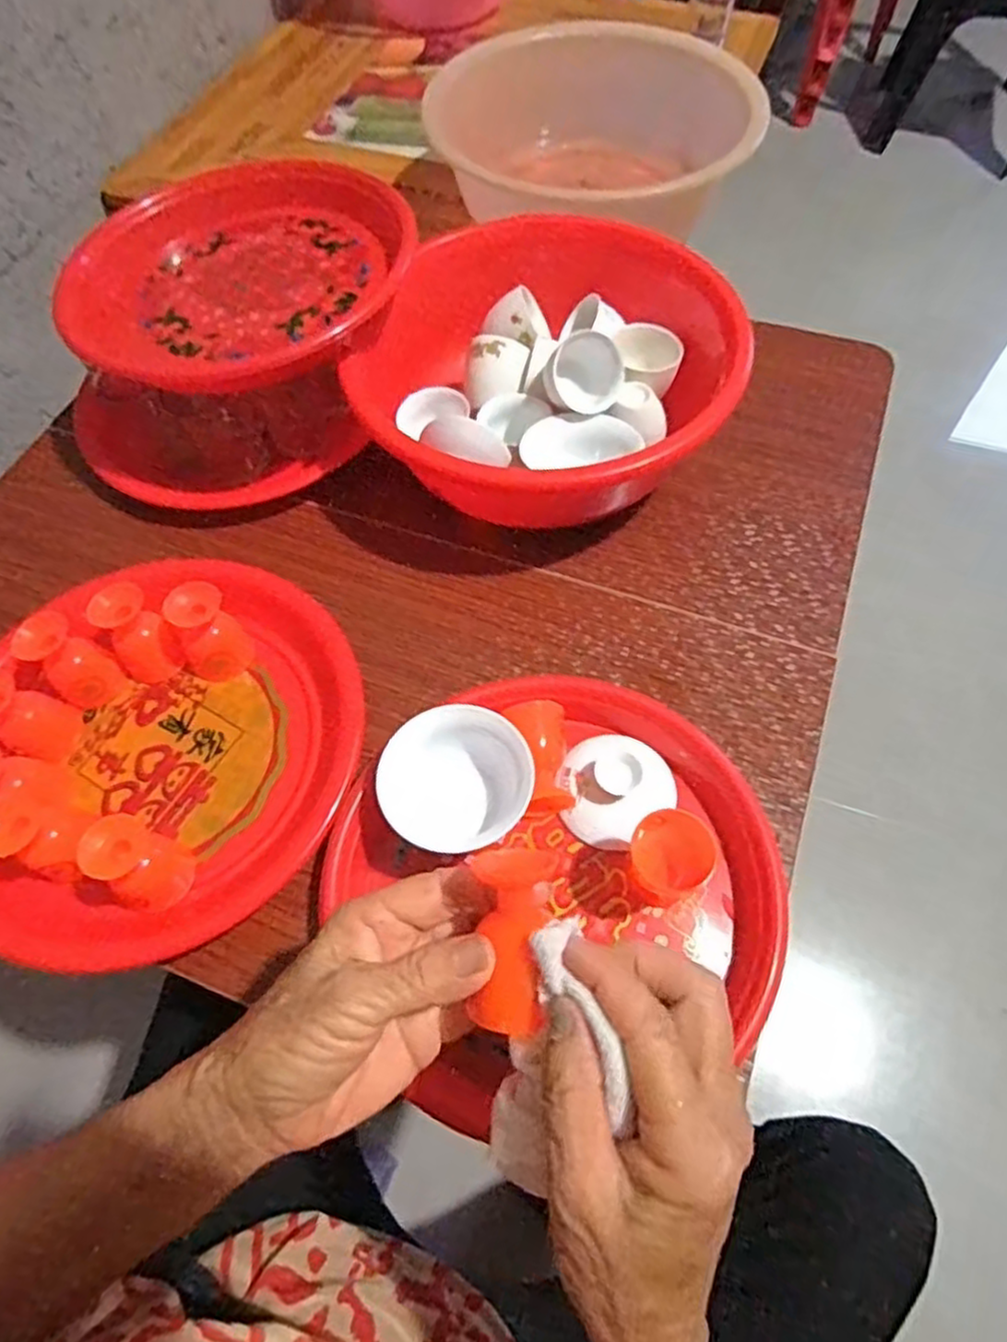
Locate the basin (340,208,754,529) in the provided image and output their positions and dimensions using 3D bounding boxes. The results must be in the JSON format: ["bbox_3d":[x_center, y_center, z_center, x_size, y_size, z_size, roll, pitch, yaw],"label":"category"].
[{"bbox_3d":[0.028,-0.218,0.543,0.262,0.105,0.239,-1,62,2],"label":"basin"}]

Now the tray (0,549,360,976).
[{"bbox_3d":[-0.216,0.041,0.432,0.247,0.058,0.254,19,64,12],"label":"tray"}]

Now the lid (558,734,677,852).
[{"bbox_3d":[0.063,0.064,0.418,0.066,0.024,0.062,-1,62,2],"label":"lid"}]

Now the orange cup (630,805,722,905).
[{"bbox_3d":[0.087,0.099,0.379,0.041,0.039,0.039,-1,62,2],"label":"orange cup"}]

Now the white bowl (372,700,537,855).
[{"bbox_3d":[-0.025,0.062,0.408,0.080,0.044,0.073,-1,62,2],"label":"white bowl"}]

